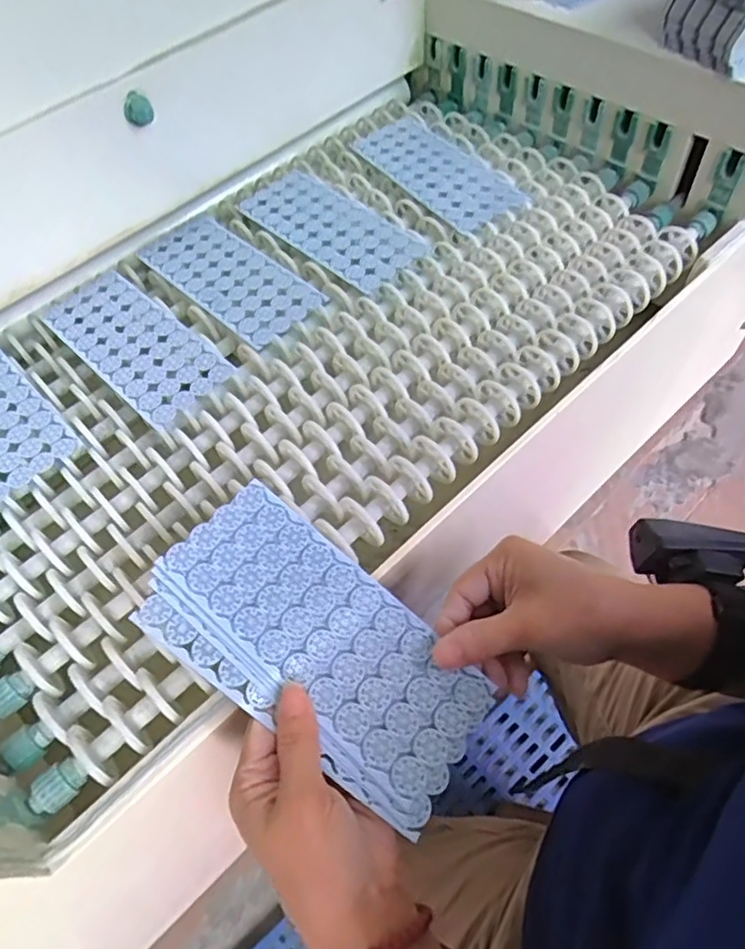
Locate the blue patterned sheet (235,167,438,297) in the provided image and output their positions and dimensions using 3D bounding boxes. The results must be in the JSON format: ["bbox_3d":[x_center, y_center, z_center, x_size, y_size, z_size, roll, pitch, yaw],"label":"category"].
[{"bbox_3d":[-0.039,-0.236,0.585,0.086,0.008,0.188,-40,63,-19],"label":"blue patterned sheet"}]

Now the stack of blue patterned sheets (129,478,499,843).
[{"bbox_3d":[-0.033,0.093,0.344,0.194,0.007,0.101,36,67,16],"label":"stack of blue patterned sheets"}]

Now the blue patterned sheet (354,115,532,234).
[{"bbox_3d":[0.057,-0.317,0.628,0.088,0.008,0.223,-29,60,-12],"label":"blue patterned sheet"}]

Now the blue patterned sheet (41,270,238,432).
[{"bbox_3d":[-0.202,-0.114,0.523,0.190,0.008,0.078,38,68,25],"label":"blue patterned sheet"}]

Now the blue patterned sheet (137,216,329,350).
[{"bbox_3d":[-0.131,-0.182,0.558,0.082,0.006,0.187,-41,63,-19],"label":"blue patterned sheet"}]

